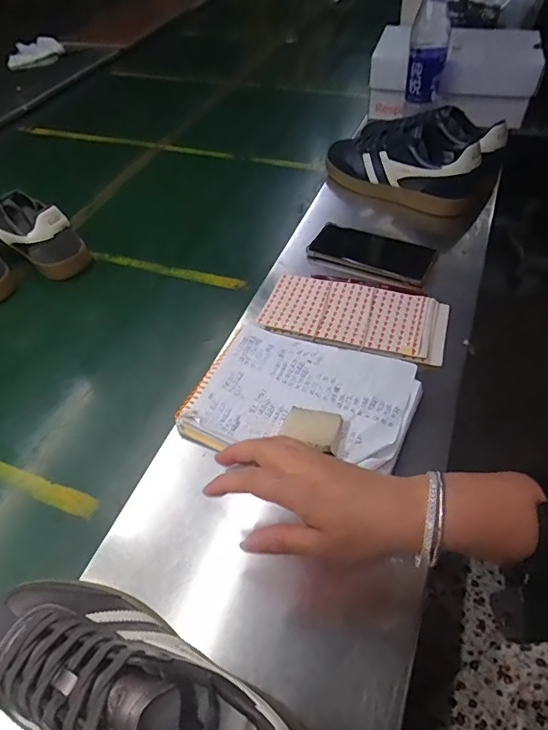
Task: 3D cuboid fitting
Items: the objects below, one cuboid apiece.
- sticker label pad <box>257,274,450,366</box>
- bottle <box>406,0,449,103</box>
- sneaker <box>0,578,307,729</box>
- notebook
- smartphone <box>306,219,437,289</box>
[{"bbox_3d":[0.095,-0.060,0.563,0.208,0.011,0.105,12,47,16],"label":"sticker label pad"},{"bbox_3d":[0.249,-0.513,0.761,0.058,0.160,0.062,9,47,13],"label":"bottle"},{"bbox_3d":[-0.089,0.205,0.301,0.244,0.099,0.080,20,50,23],"label":"sneaker"},{"bbox_3d":[0.029,0.033,0.490,0.217,0.024,0.158,14,48,17],"label":"notebook"},{"bbox_3d":[0.130,-0.152,0.638,0.158,0.021,0.079,25,52,26],"label":"smartphone"}]

